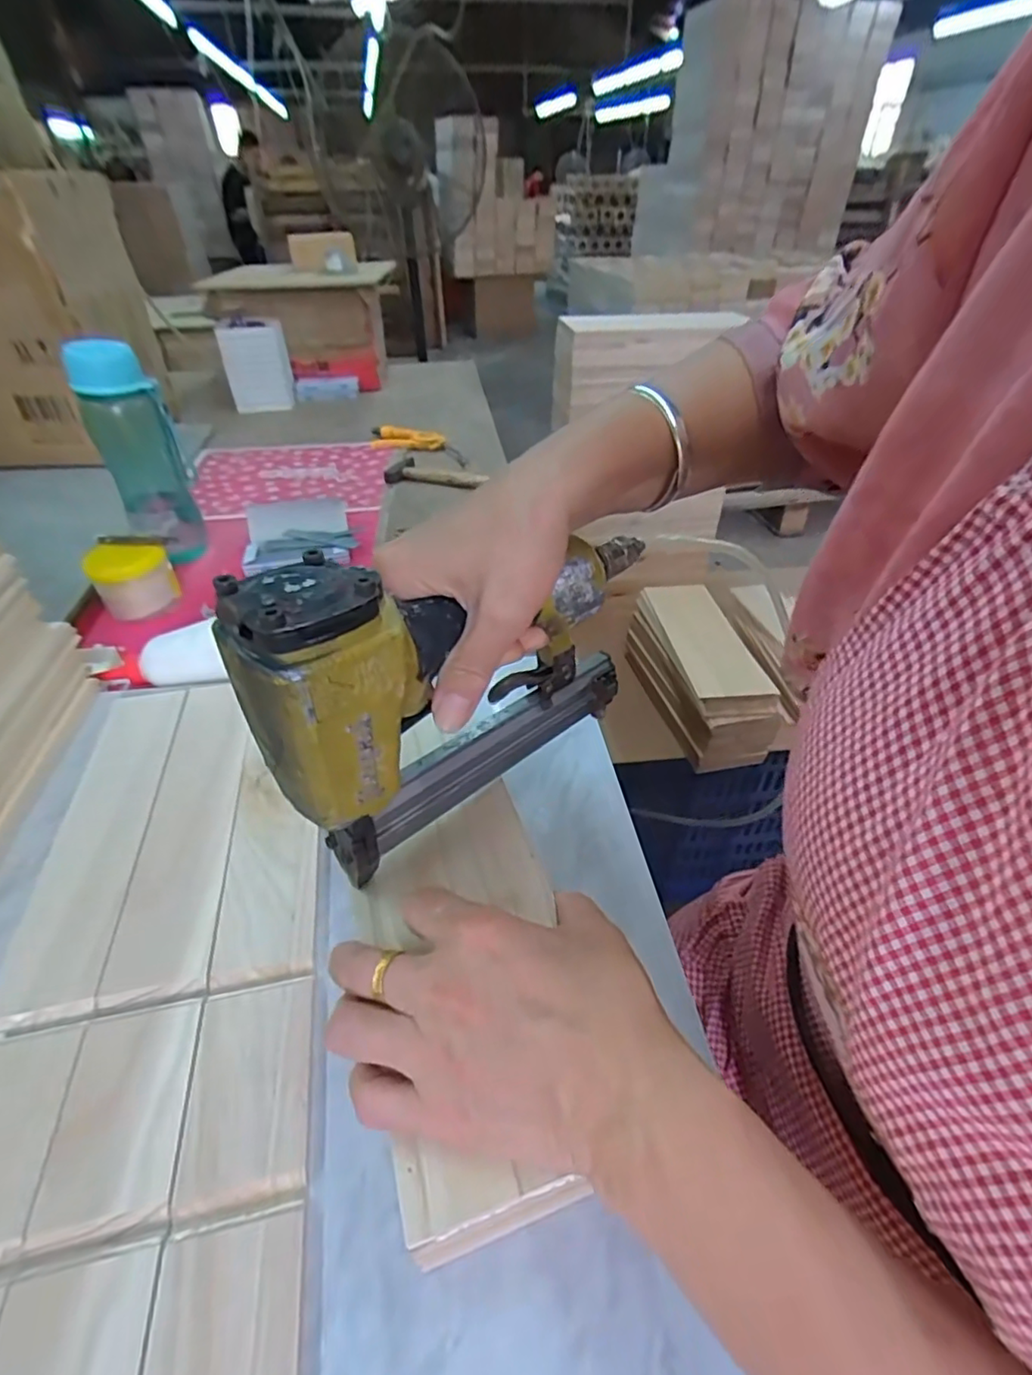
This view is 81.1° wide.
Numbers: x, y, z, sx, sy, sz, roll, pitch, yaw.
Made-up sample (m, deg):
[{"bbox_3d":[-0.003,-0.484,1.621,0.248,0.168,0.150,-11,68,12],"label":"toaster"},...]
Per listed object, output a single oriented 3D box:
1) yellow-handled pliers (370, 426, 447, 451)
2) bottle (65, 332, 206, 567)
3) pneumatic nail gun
[{"bbox_3d":[-0.190,-0.428,1.047,0.132,0.028,0.053,7,41,8],"label":"yellow-handled pliers"},{"bbox_3d":[-0.426,-0.265,0.687,0.078,0.228,0.073,-23,45,-26],"label":"bottle"},{"bbox_3d":[-0.016,-0.011,0.310,0.230,0.154,0.047,-31,49,-33],"label":"pneumatic nail gun"}]

